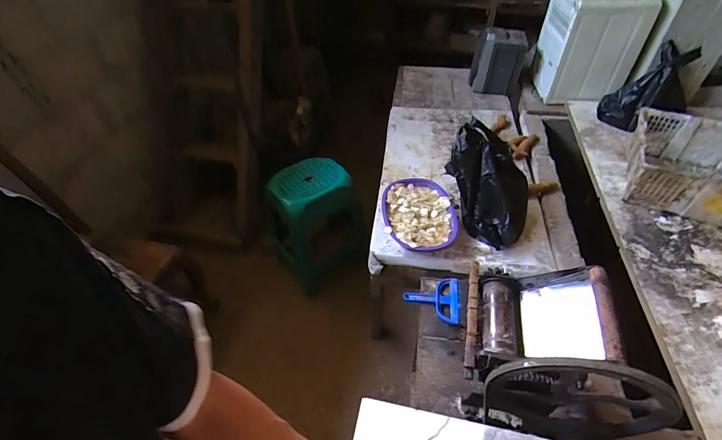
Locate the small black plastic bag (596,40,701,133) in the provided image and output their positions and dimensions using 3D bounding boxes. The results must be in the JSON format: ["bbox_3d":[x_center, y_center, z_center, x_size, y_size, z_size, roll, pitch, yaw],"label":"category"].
[{"bbox_3d":[1.086,-0.502,1.363,0.099,0.342,0.185,14,38,-30],"label":"small black plastic bag"}]

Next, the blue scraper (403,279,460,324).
[{"bbox_3d":[0.185,0.214,0.946,0.140,0.024,0.125,2,47,5],"label":"blue scraper"}]

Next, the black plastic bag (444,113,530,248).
[{"bbox_3d":[0.376,-0.098,1.065,0.158,0.243,0.260,-33,53,-25],"label":"black plastic bag"}]

